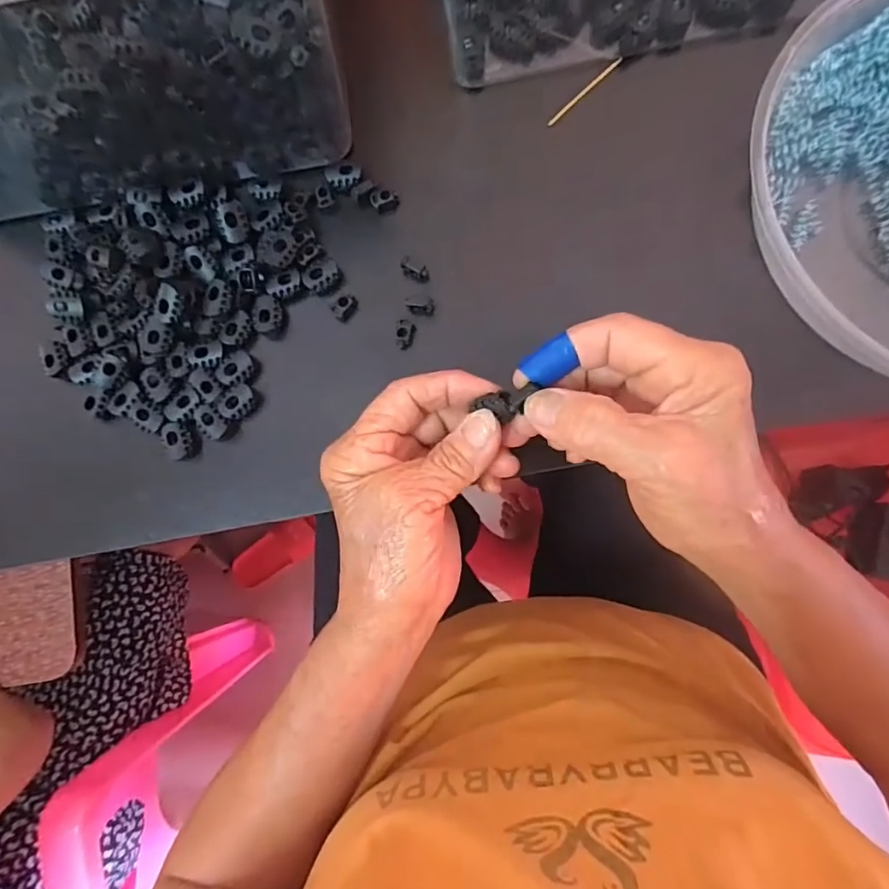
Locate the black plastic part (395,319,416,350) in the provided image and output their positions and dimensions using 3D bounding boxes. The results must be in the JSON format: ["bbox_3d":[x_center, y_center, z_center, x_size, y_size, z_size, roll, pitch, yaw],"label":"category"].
[{"bbox_3d":[-0.022,-0.062,0.297,0.011,0.006,0.016,9,85,5],"label":"black plastic part"}]

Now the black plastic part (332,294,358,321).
[{"bbox_3d":[-0.058,-0.079,0.306,0.009,0.014,0.016,24,86,6],"label":"black plastic part"}]

